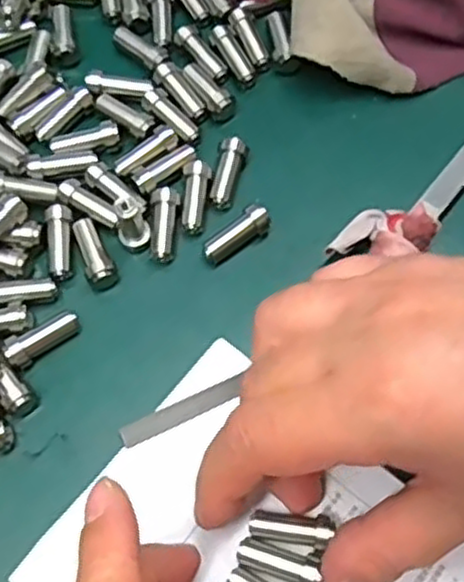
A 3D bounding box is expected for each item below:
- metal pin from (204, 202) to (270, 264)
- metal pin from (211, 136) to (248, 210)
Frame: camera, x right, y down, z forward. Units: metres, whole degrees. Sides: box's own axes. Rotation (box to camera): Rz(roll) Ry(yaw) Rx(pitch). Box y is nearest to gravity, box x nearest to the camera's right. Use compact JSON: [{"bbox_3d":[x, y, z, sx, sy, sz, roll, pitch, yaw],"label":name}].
[{"bbox_3d":[0.002,-0.020,0.273,0.027,0.011,0.011,-34,72,-12],"label":"metal pin"},{"bbox_3d":[-0.001,-0.045,0.284,0.010,0.009,0.028,9,69,4],"label":"metal pin"}]

